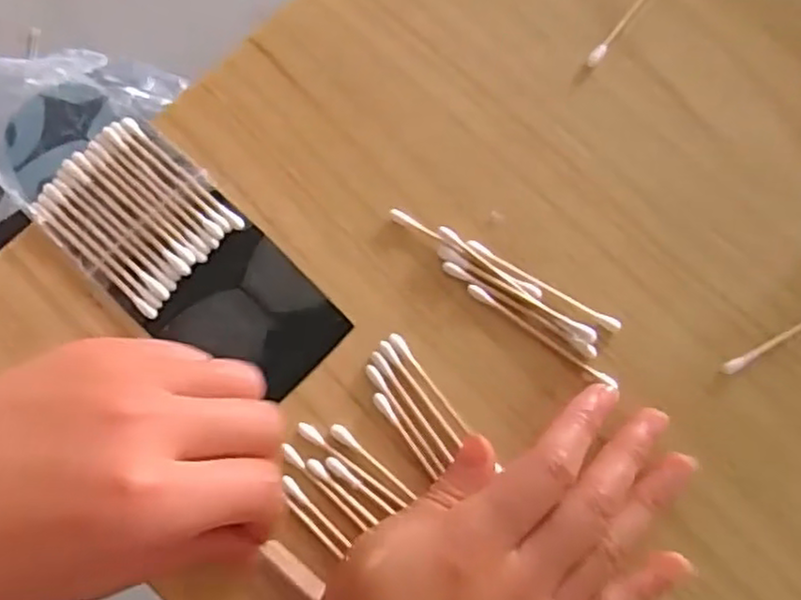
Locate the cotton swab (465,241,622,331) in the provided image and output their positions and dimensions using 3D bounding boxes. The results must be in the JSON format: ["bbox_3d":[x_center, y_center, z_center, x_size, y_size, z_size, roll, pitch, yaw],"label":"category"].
[{"bbox_3d":[0.059,-0.006,0.291,0.071,0.005,0.005,29,76,6],"label":"cotton swab"}]

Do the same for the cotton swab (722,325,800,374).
[{"bbox_3d":[0.161,0.012,0.286,0.068,0.004,0.005,-27,78,-9],"label":"cotton swab"}]

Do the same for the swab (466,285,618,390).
[{"bbox_3d":[0.056,0.014,0.284,0.068,0.007,0.005,36,77,7],"label":"swab"}]

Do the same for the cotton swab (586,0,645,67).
[{"bbox_3d":[0.106,-0.132,0.320,0.006,0.004,0.067,38,77,8],"label":"cotton swab"}]

